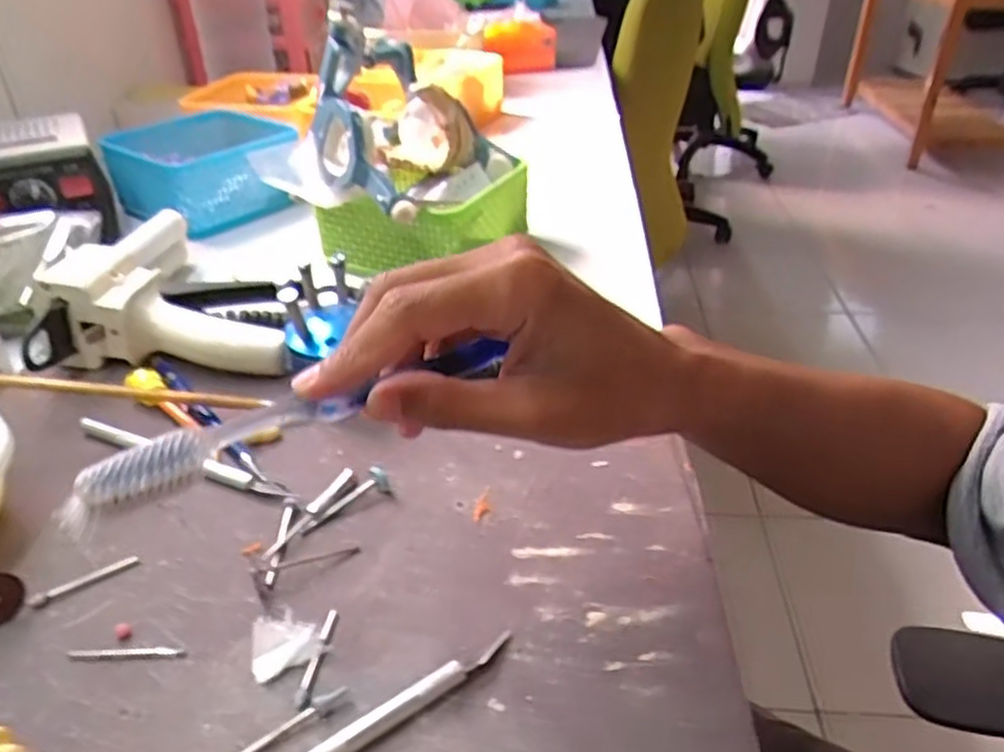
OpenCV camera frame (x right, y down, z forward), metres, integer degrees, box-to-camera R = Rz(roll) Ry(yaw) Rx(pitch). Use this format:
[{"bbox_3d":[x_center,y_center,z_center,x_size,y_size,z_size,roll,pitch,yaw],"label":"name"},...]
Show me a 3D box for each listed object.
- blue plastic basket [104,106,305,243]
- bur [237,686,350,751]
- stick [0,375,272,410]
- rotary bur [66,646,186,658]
[{"bbox_3d":[-0.259,-0.187,0.656,0.124,0.059,0.134,24,42,30],"label":"blue plastic basket"},{"bbox_3d":[-0.077,0.123,0.256,0.049,0.004,0.006,-21,40,-26],"label":"bur"},{"bbox_3d":[-0.242,0.005,0.380,0.230,0.011,0.008,6,34,-12],"label":"stick"},{"bbox_3d":[-0.146,0.106,0.284,0.045,0.004,0.005,-1,35,0],"label":"rotary bur"}]

